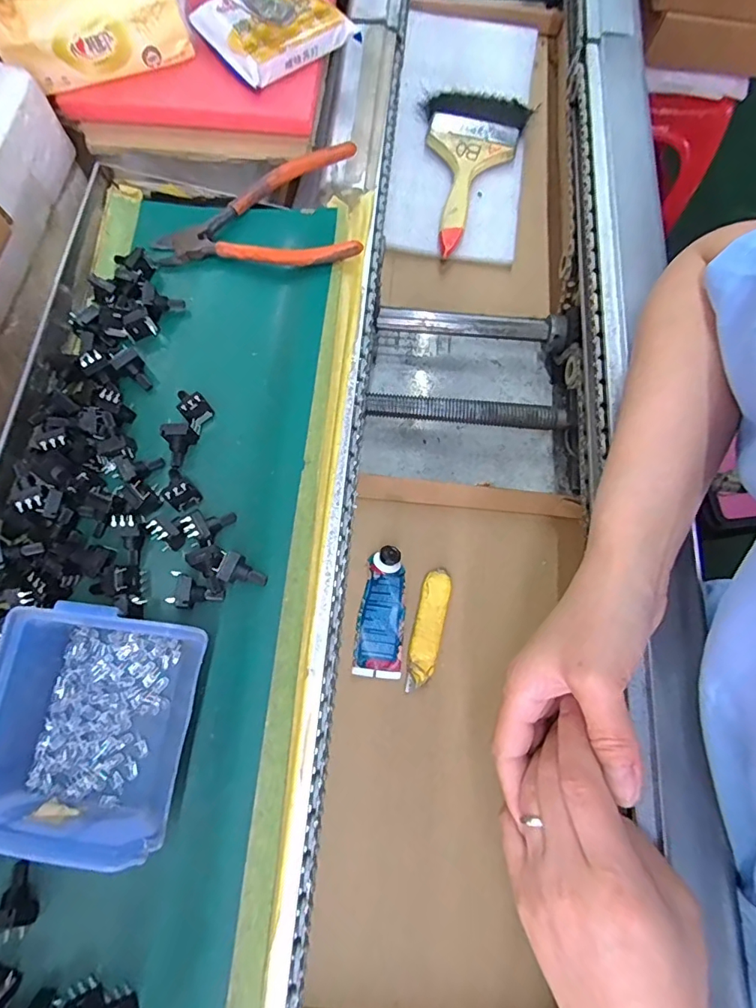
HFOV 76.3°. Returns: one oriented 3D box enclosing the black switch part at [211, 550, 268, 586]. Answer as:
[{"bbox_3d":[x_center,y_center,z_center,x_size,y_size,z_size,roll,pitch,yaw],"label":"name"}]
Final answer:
[{"bbox_3d":[-0.078,0.039,0.277,0.029,0.017,0.017,25,74,7],"label":"black switch part"}]

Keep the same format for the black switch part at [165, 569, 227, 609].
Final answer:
[{"bbox_3d":[-0.105,0.052,0.275,0.030,0.013,0.018,18,73,5],"label":"black switch part"}]

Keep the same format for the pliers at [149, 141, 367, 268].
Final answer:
[{"bbox_3d":[-0.090,-0.209,0.349,0.150,0.020,0.096,-6,73,-3],"label":"pliers"}]

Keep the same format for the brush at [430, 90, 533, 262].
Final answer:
[{"bbox_3d":[0.096,-0.343,0.497,0.102,0.020,0.204,8,73,2],"label":"brush"}]

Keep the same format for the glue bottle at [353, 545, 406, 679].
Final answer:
[{"bbox_3d":[0.002,0.084,0.375,0.036,0.015,0.097,4,73,0],"label":"glue bottle"}]

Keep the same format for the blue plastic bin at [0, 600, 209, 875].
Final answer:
[{"bbox_3d":[-0.142,0.108,0.241,0.096,0.047,0.103,7,73,2],"label":"blue plastic bin"}]

